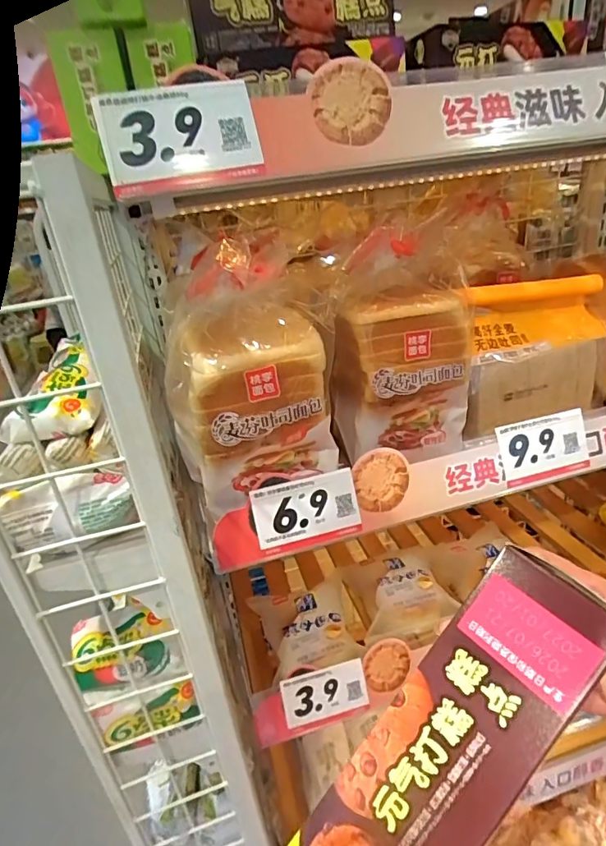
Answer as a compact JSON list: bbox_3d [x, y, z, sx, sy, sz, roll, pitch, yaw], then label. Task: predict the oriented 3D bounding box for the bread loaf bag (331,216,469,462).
[{"bbox_3d":[0.094,-0.054,0.486,0.132,0.169,0.083,-6,26,0],"label":"bread loaf bag"}]

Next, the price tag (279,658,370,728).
[{"bbox_3d":[0.025,0.299,0.546,0.093,0.052,0.004,-10,-2,-11],"label":"price tag"}]

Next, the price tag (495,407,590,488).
[{"bbox_3d":[0.237,0.024,0.484,0.091,0.060,0.004,-13,3,-8],"label":"price tag"}]

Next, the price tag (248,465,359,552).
[{"bbox_3d":[0.003,0.076,0.439,0.093,0.053,0.004,-12,2,-11],"label":"price tag"}]

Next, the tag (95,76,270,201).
[{"bbox_3d":[-0.075,-0.176,0.303,0.093,0.063,0.005,-14,2,-10],"label":"tag"}]

